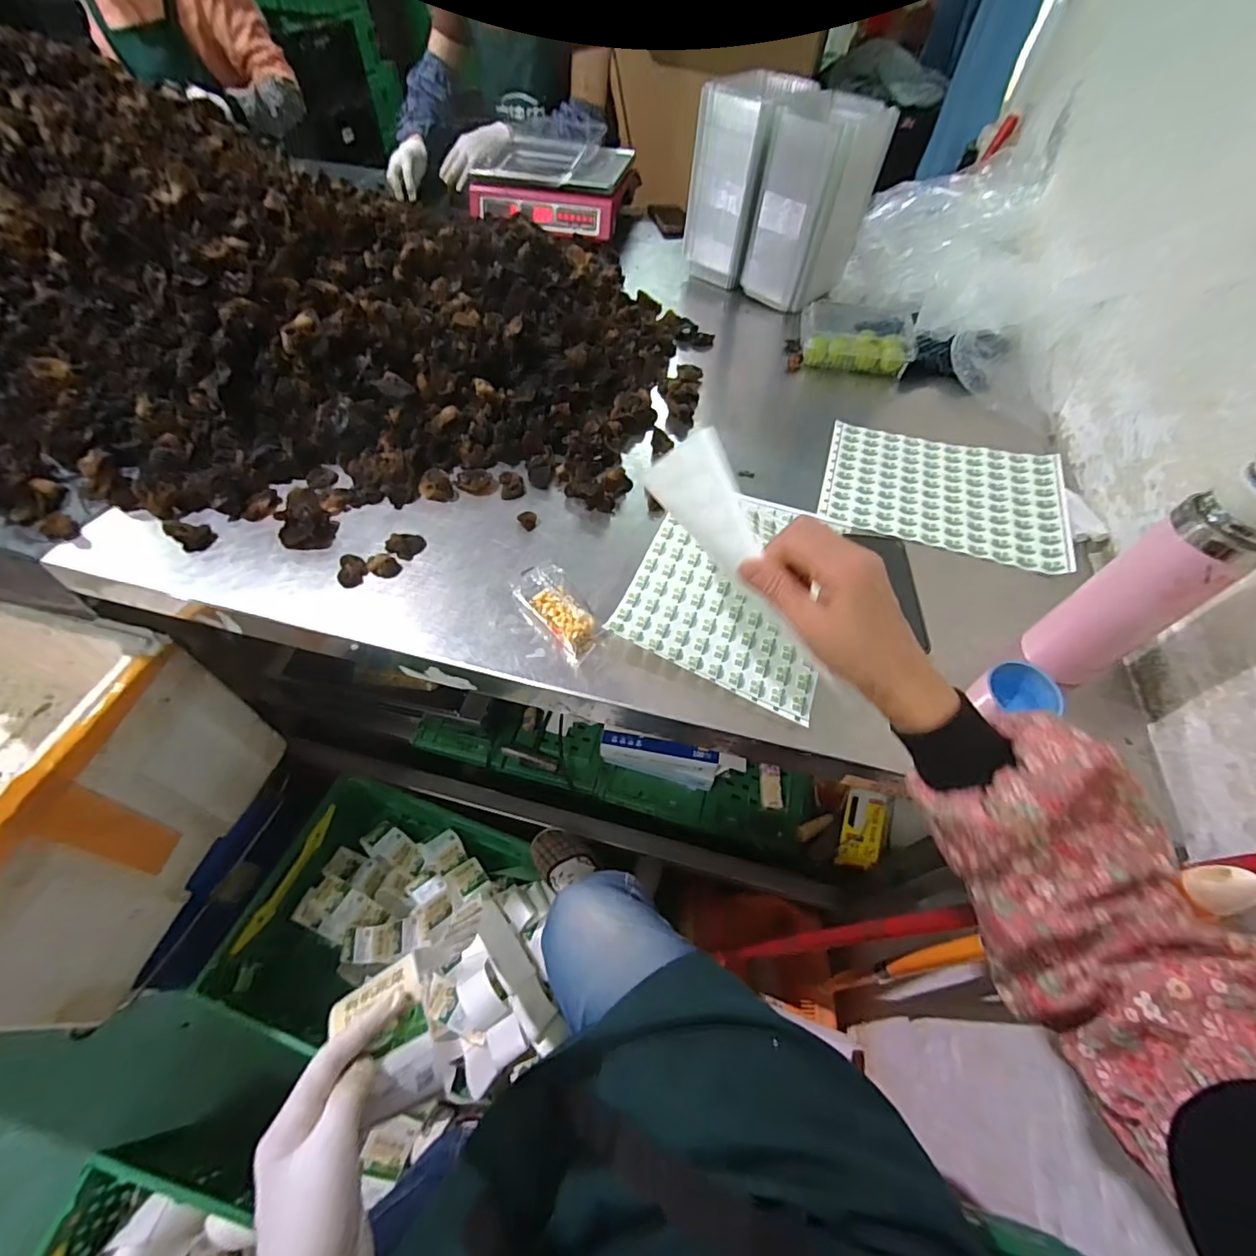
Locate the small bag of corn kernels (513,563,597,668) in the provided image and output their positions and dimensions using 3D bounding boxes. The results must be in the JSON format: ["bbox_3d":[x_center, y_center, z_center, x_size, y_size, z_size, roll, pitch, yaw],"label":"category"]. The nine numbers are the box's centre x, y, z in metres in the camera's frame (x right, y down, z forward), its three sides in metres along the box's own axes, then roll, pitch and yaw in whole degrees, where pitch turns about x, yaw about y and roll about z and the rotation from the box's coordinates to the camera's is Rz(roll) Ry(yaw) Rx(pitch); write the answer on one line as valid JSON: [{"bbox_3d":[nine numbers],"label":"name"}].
[{"bbox_3d":[-0.070,-0.018,0.543,0.054,0.031,0.117,-29,62,-20],"label":"small bag of corn kernels"}]

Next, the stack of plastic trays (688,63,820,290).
[{"bbox_3d":[0.201,-0.786,0.944,0.126,0.257,0.163,30,60,17],"label":"stack of plastic trays"}]

